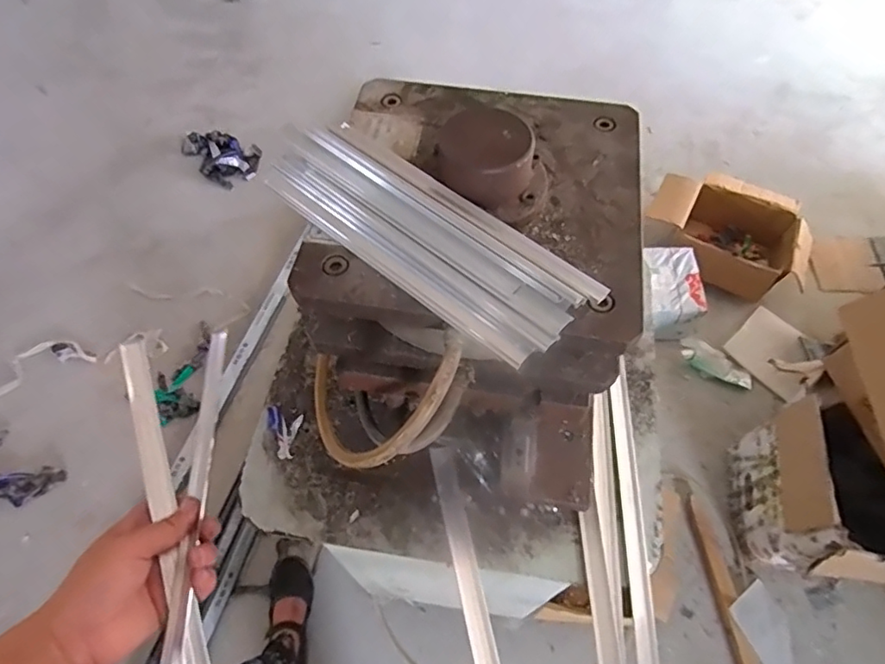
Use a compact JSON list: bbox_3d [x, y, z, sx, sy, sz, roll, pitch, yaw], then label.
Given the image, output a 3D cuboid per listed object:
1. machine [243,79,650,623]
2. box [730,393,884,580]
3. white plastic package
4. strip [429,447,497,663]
[{"bbox_3d":[0.005,-0.003,0.475,0.377,0.310,0.319,7,60,5],"label":"machine"},{"bbox_3d":[0.882,0.354,1.247,0.318,0.346,0.383,4,60,3],"label":"box"},{"bbox_3d":[0.644,-0.107,1.595,0.169,0.146,0.225,1,60,1],"label":"white plastic package"},{"bbox_3d":[0.021,0.200,0.461,0.019,0.012,0.225,-11,53,-6],"label":"strip"}]

